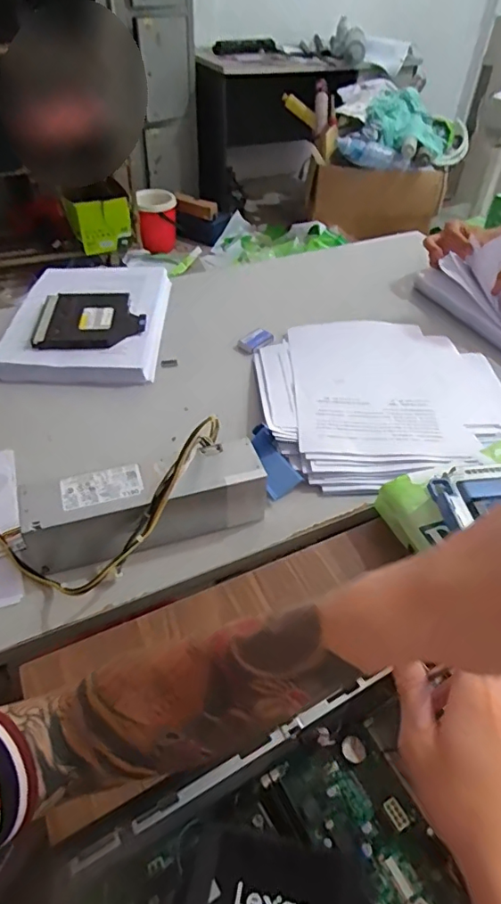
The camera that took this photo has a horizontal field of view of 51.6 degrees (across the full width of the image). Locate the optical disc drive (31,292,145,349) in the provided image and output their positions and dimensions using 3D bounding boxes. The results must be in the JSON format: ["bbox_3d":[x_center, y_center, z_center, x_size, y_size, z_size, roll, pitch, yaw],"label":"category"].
[{"bbox_3d":[-0.241,-0.207,0.792,0.156,0.015,0.141,-1,49,-3],"label":"optical disc drive"}]

